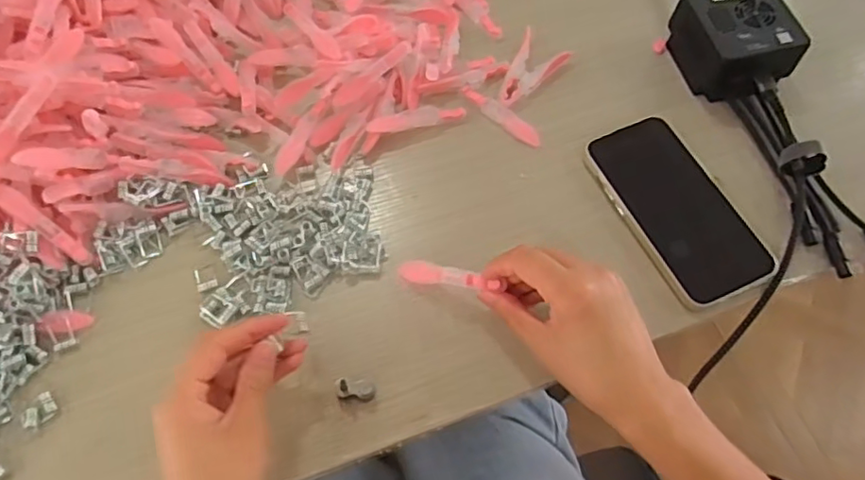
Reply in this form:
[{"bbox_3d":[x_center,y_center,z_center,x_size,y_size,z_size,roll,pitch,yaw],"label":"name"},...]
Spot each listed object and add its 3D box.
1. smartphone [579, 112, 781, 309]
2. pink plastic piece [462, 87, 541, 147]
[{"bbox_3d":[0.174,-0.026,0.411,0.079,0.011,0.141,-22,66,-11],"label":"smartphone"},{"bbox_3d":[0.053,-0.098,0.461,0.076,0.005,0.016,40,70,18],"label":"pink plastic piece"}]

